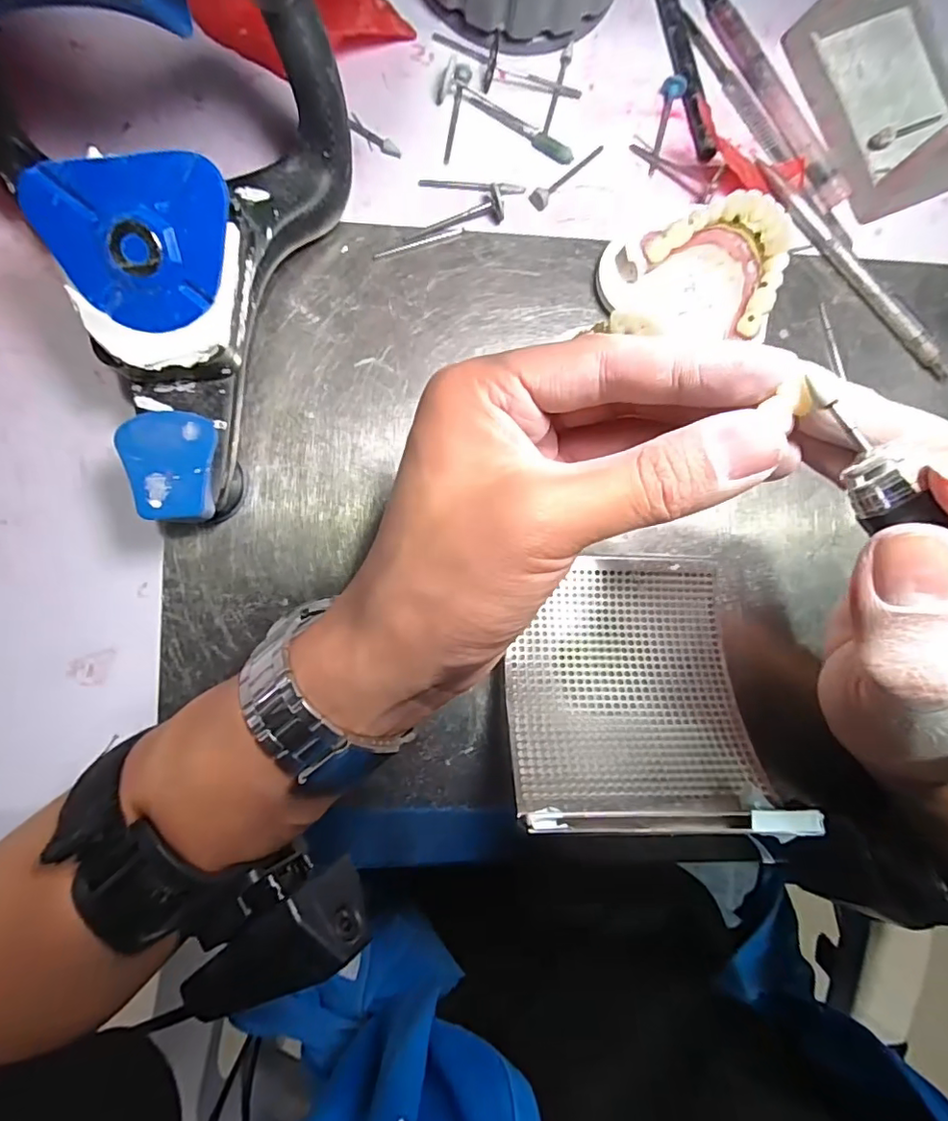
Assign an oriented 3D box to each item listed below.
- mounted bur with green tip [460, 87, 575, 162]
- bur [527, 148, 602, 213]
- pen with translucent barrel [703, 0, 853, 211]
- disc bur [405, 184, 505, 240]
[{"bbox_3d":[0.021,-0.203,0.256,0.058,0.005,0.008,33,87,-3],"label":"mounted bur with green tip"},{"bbox_3d":[0.044,-0.182,0.256,0.044,0.006,0.008,-42,92,-3],"label":"bur"},{"bbox_3d":[0.143,-0.223,0.261,0.013,0.005,0.119,-32,92,-4],"label":"pen with translucent barrel"},{"bbox_3d":[-0.008,-0.155,0.250,0.046,0.010,0.010,-22,91,-4],"label":"disc bur"}]

